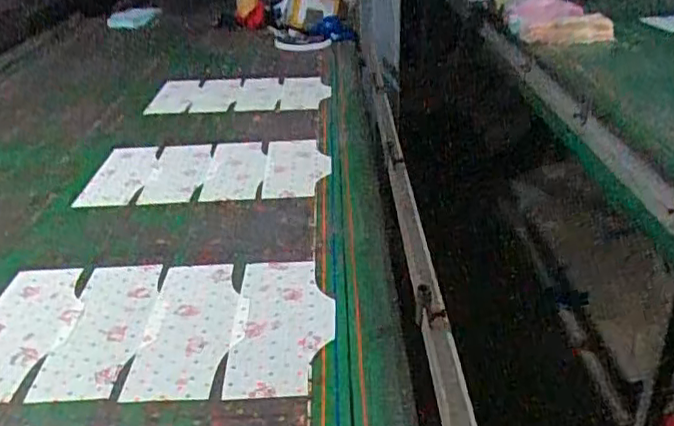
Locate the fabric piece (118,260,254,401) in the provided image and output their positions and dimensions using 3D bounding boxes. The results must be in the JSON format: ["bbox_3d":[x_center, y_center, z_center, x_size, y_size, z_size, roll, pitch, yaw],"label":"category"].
[{"bbox_3d":[-0.194,0.146,0.856,0.134,0.006,0.293,-4,29,1],"label":"fabric piece"}]

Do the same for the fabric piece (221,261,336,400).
[{"bbox_3d":[-0.072,0.147,0.852,0.133,0.009,0.287,-4,29,1],"label":"fabric piece"}]

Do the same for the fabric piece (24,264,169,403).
[{"bbox_3d":[-0.311,0.153,0.859,0.135,0.011,0.280,-3,29,-1],"label":"fabric piece"}]

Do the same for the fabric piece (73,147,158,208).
[{"bbox_3d":[-0.452,-0.091,1.313,0.135,0.011,0.274,-3,29,1],"label":"fabric piece"}]

